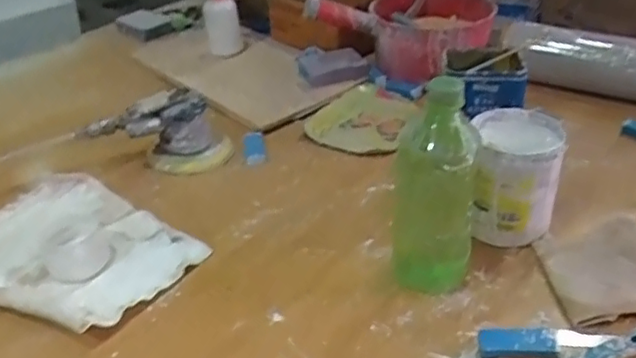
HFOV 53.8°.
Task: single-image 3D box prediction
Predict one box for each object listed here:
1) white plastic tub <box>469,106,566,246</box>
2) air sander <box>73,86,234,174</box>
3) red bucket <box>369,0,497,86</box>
[{"bbox_3d":[0.210,-0.001,0.684,0.088,0.126,0.085,-1,34,1],"label":"white plastic tub"},{"bbox_3d":[-0.211,-0.062,0.824,0.191,0.084,0.109,-14,36,-18],"label":"air sander"},{"bbox_3d":[0.187,-0.240,1.029,0.182,0.118,0.196,-1,34,1],"label":"red bucket"}]

